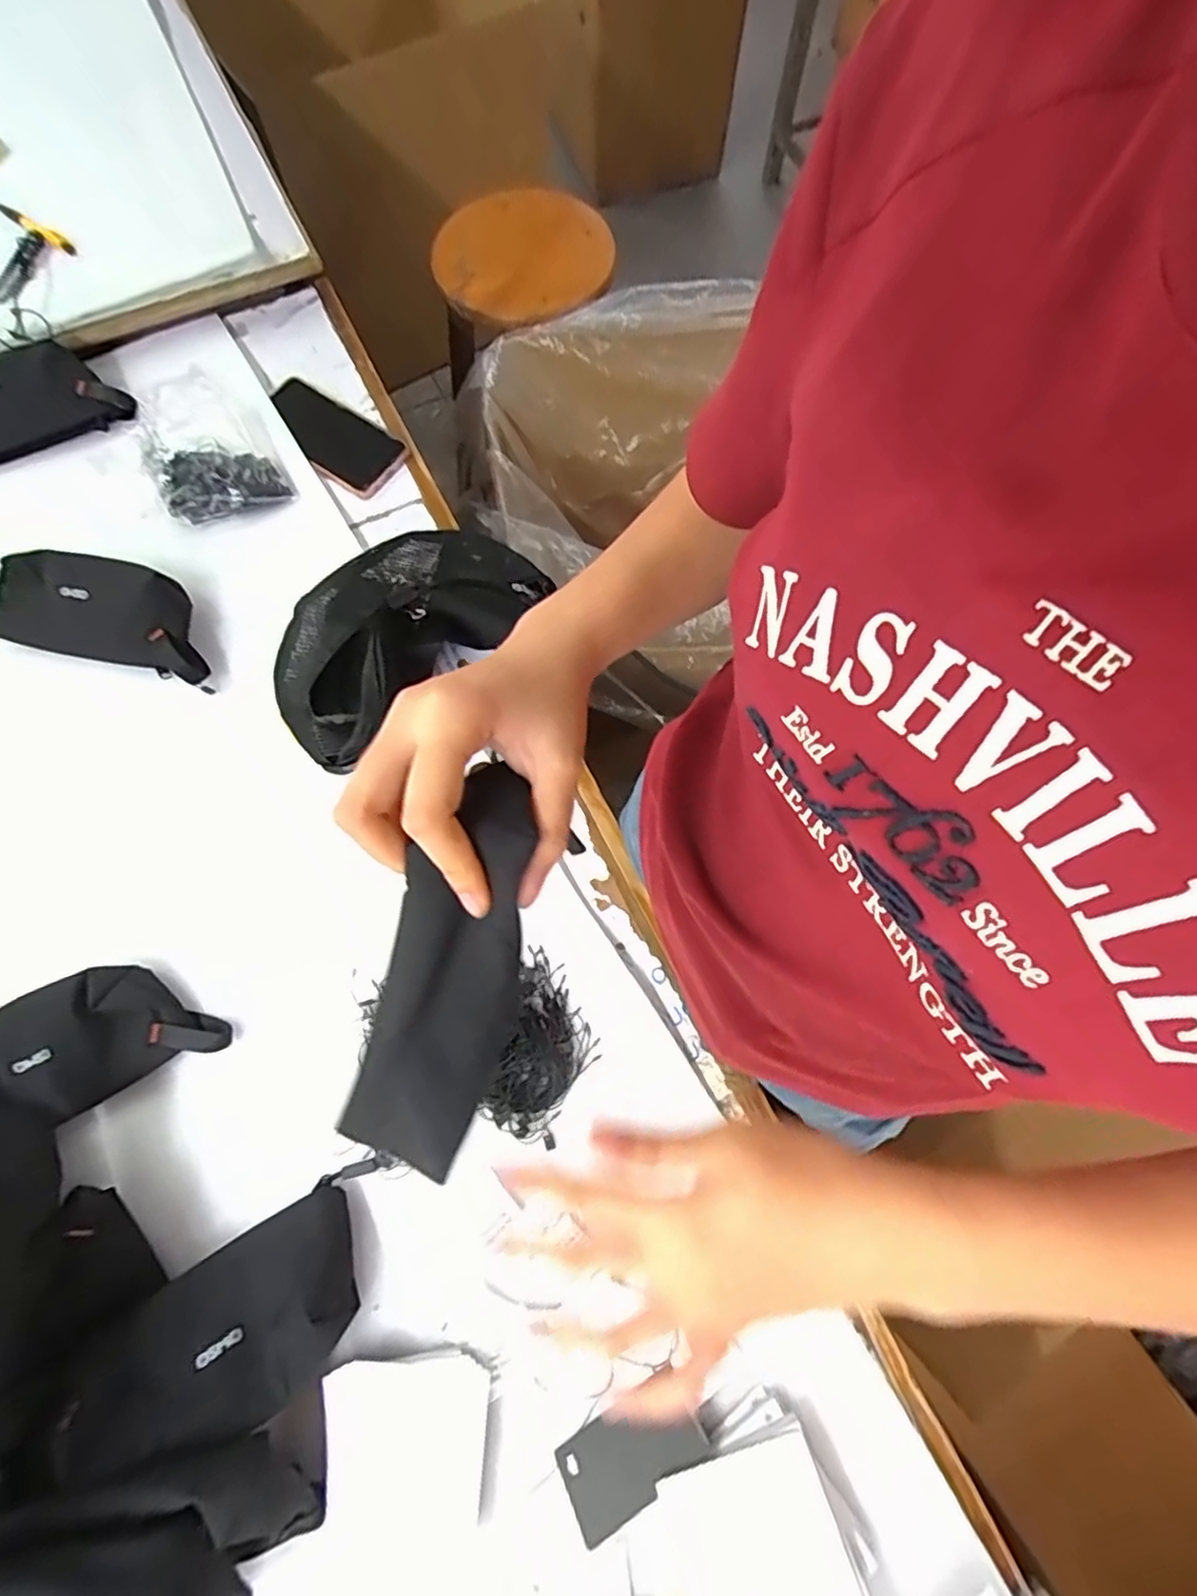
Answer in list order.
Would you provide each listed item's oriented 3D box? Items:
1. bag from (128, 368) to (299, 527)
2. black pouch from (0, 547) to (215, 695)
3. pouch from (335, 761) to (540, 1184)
[{"bbox_3d":[-0.385,-0.338,0.638,0.121,0.049,0.141,-26,74,-8],"label":"bag"},{"bbox_3d":[-0.439,-0.166,0.590,0.207,0.061,0.089,14,72,4],"label":"black pouch"},{"bbox_3d":[-0.060,0.072,0.264,0.049,0.030,0.167,17,101,5],"label":"pouch"}]

